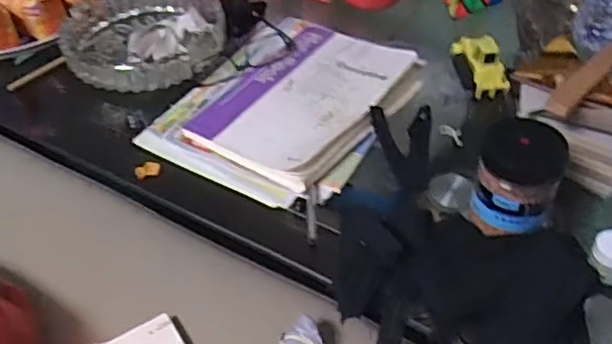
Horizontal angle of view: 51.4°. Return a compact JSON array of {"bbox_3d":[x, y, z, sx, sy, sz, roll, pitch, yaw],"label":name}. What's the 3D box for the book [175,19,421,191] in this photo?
[{"bbox_3d":[0.005,-0.096,0.770,0.181,0.031,0.262,27,52,26],"label":"book"}]

